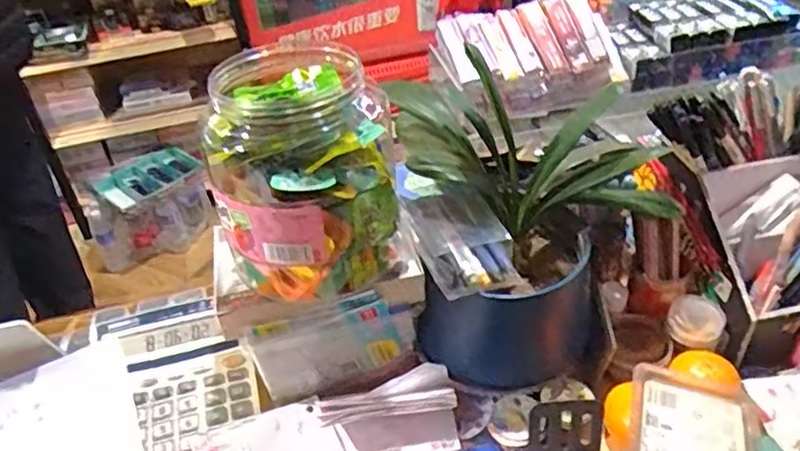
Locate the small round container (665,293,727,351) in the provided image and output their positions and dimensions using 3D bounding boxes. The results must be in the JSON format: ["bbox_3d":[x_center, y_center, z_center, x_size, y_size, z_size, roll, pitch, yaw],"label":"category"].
[{"bbox_3d":[0.289,0.094,0.658,0.051,0.029,0.049,-3,38,2],"label":"small round container"}]

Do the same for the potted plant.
[{"bbox_3d":[0.126,-0.016,0.676,0.239,0.227,0.255,-7,38,-2],"label":"potted plant"}]

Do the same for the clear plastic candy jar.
[{"bbox_3d":[-0.076,-0.043,0.569,0.145,0.180,0.159,-7,38,-3],"label":"clear plastic candy jar"}]

